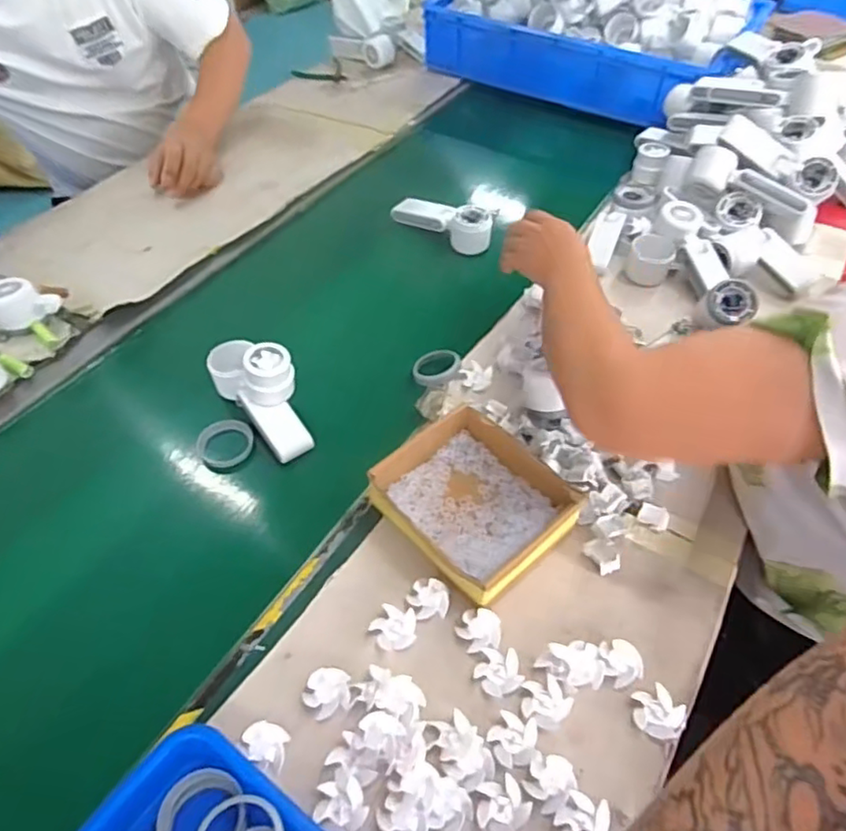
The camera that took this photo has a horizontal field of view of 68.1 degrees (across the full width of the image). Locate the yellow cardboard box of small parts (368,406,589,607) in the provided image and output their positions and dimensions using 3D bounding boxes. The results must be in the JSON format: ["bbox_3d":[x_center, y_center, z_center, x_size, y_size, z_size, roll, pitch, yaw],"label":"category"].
[{"bbox_3d":[0.050,0.084,0.609,0.145,0.048,0.166,-37,58,-26],"label":"yellow cardboard box of small parts"}]

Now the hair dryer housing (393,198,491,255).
[{"bbox_3d":[0.032,-0.306,0.967,0.174,0.043,0.058,32,57,25],"label":"hair dryer housing"}]

